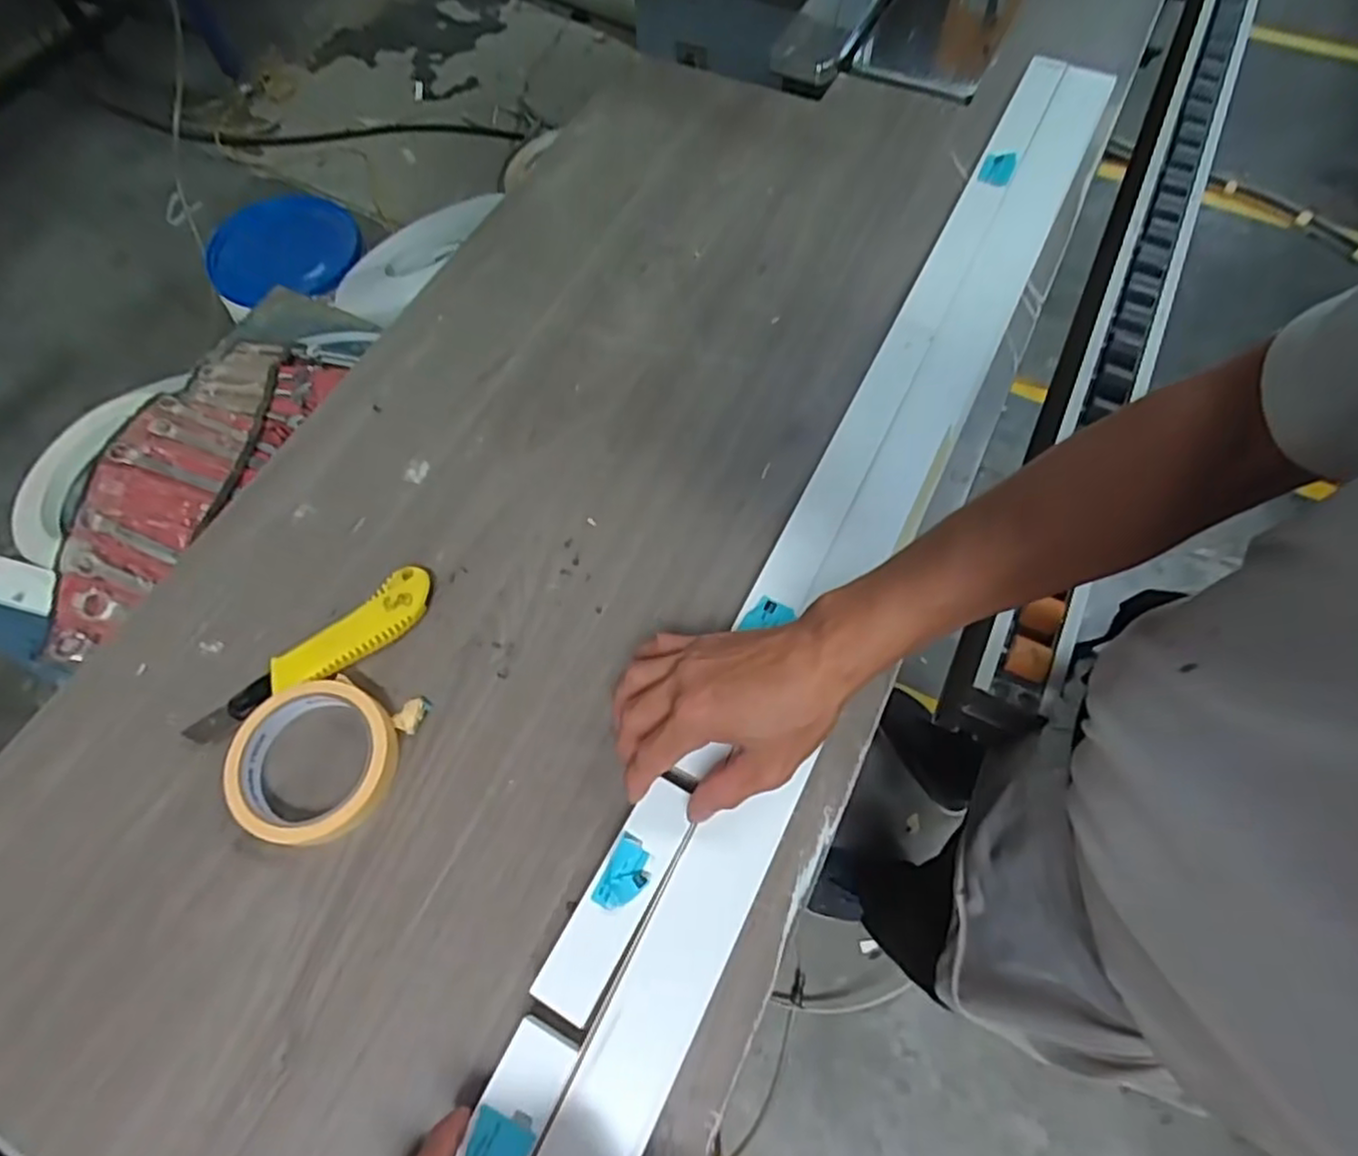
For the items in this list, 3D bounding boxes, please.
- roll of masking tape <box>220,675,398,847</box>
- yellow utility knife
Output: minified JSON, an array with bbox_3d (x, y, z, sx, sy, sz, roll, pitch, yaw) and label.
[{"bbox_3d":[-0.226,0.113,0.440,0.096,0.024,0.098,0,65,0],"label":"roll of masking tape"},{"bbox_3d":[-0.241,0.055,0.473,0.172,0.017,0.037,-37,70,-15],"label":"yellow utility knife"}]

